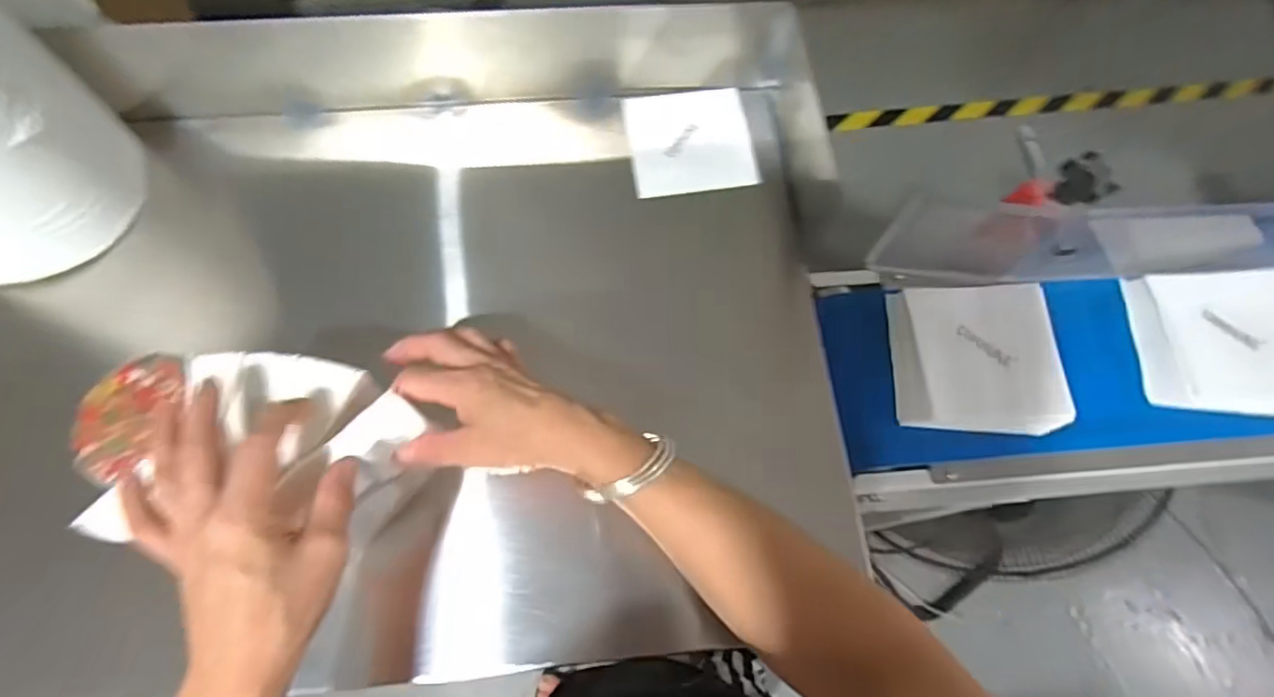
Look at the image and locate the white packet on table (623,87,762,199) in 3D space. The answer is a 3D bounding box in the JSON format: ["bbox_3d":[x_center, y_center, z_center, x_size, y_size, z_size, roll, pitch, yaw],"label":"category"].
[{"bbox_3d":[0.051,-0.201,0.589,0.115,0.009,0.115,-7,70,-5],"label":"white packet on table"}]

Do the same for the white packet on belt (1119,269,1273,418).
[{"bbox_3d":[0.499,-0.007,0.520,0.123,0.034,0.129,2,69,-1],"label":"white packet on belt"}]

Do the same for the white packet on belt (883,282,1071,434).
[{"bbox_3d":[0.280,0.007,0.500,0.124,0.040,0.128,1,69,-2],"label":"white packet on belt"}]

